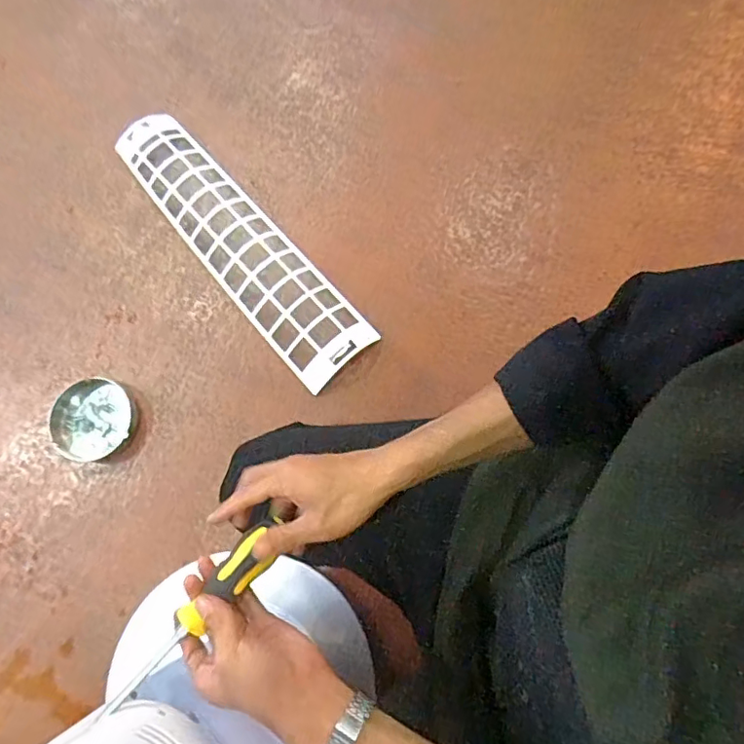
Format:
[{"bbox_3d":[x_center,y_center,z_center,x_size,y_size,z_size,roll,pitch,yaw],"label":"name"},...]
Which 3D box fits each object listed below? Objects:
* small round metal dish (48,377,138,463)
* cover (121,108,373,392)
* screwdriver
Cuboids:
[{"bbox_3d":[-0.420,0.072,0.822,0.119,0.043,0.128,16,76,5],"label":"small round metal dish"},{"bbox_3d":[-0.215,-0.208,0.866,0.133,0.048,0.537,-41,78,-9],"label":"cover"},{"bbox_3d":[-0.140,0.196,0.438,0.031,0.029,0.200,42,93,11],"label":"screwdriver"}]

